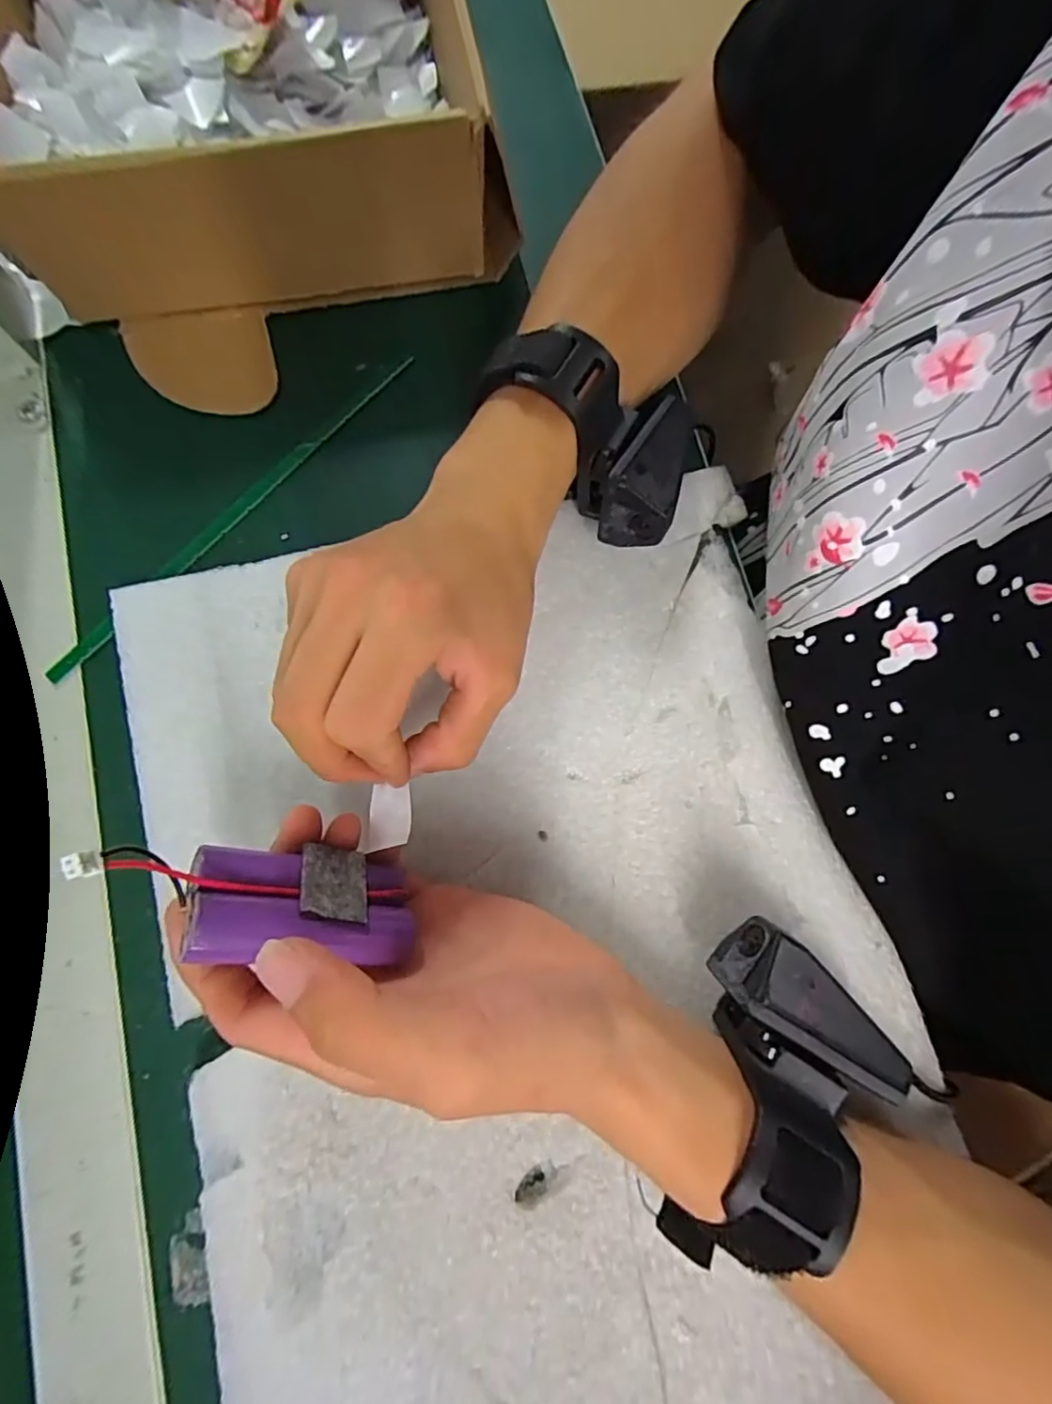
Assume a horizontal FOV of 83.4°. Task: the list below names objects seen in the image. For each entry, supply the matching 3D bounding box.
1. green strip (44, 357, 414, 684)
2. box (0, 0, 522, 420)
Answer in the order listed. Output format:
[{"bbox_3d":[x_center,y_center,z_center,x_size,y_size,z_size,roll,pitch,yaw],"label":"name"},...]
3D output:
[{"bbox_3d":[-0.132,-0.089,0.273,0.009,0.005,0.216,42,80,4],"label":"green strip"},{"bbox_3d":[-0.142,-0.319,0.284,0.224,0.079,0.245,-12,81,-6],"label":"box"}]

